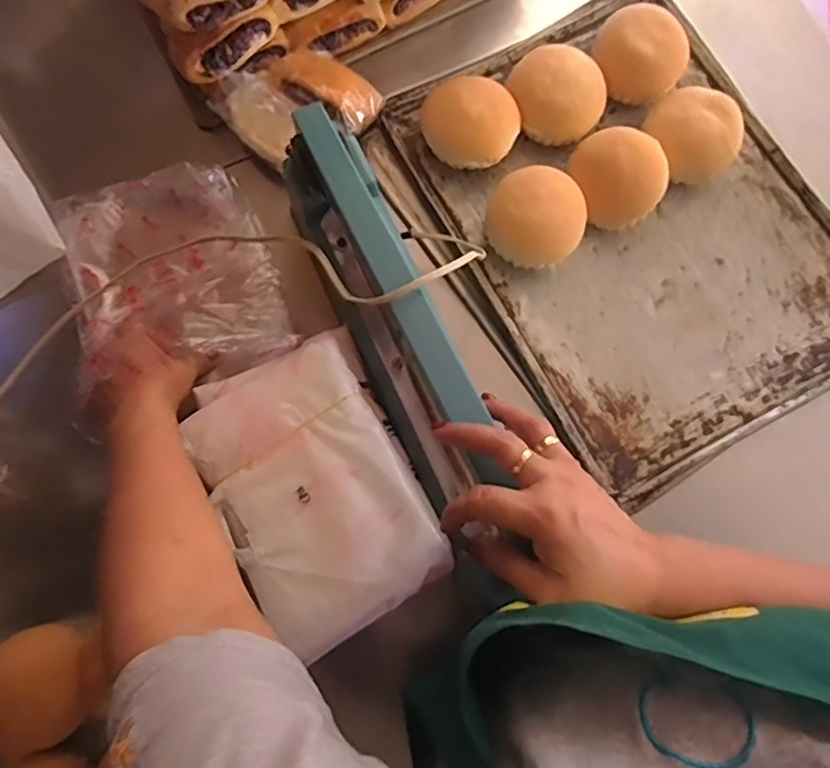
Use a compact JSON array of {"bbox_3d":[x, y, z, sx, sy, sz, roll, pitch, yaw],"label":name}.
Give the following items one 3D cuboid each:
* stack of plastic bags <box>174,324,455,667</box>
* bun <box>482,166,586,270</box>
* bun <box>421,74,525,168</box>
[{"bbox_3d":[-0.077,0.074,0.484,0.141,0.030,0.219,-26,77,-6],"label":"stack of plastic bags"},{"bbox_3d":[0.112,-0.154,0.584,0.091,0.060,0.085,22,77,6],"label":"bun"},{"bbox_3d":[0.054,-0.248,0.601,0.089,0.057,0.082,39,80,10],"label":"bun"}]

